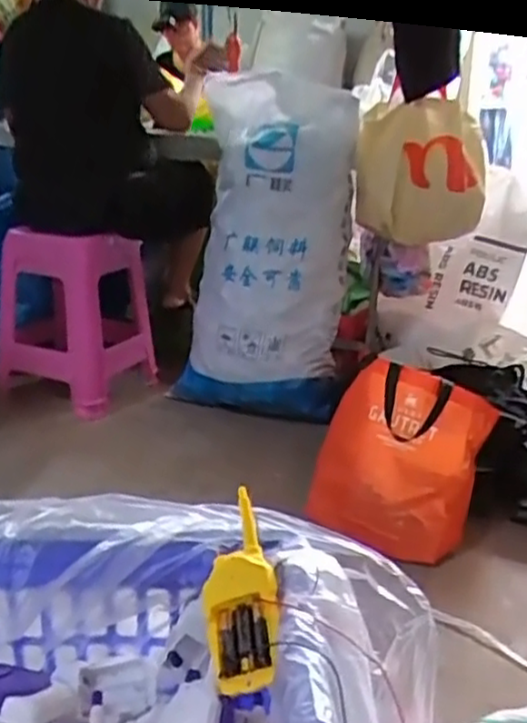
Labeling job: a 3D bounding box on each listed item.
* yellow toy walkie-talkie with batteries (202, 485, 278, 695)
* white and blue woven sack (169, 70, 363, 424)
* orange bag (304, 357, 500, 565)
[{"bbox_3d":[-0.020,0.187,0.588,0.065,0.028,0.159,-29,49,9],"label":"yellow toy walkie-talkie with batteries"},{"bbox_3d":[0.011,-0.315,1.917,0.435,0.899,0.354,4,-8,7],"label":"white and blue woven sack"},{"bbox_3d":[0.261,0.181,1.340,0.319,0.315,0.224,6,20,14],"label":"orange bag"}]

